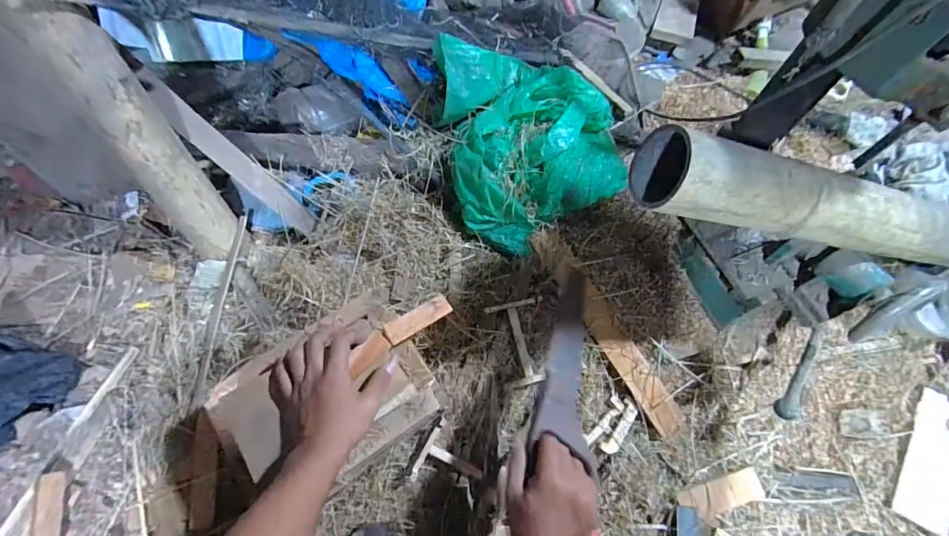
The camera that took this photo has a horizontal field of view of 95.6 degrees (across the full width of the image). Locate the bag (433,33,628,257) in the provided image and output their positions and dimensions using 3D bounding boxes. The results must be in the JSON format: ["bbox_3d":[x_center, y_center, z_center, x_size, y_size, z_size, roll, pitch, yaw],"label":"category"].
[{"bbox_3d":[0.113,-0.215,0.748,0.306,0.176,0.291,-9,66,-6],"label":"bag"}]

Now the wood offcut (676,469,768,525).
[{"bbox_3d":[0.394,0.363,0.683,0.140,0.015,0.051,-15,69,-8],"label":"wood offcut"}]

